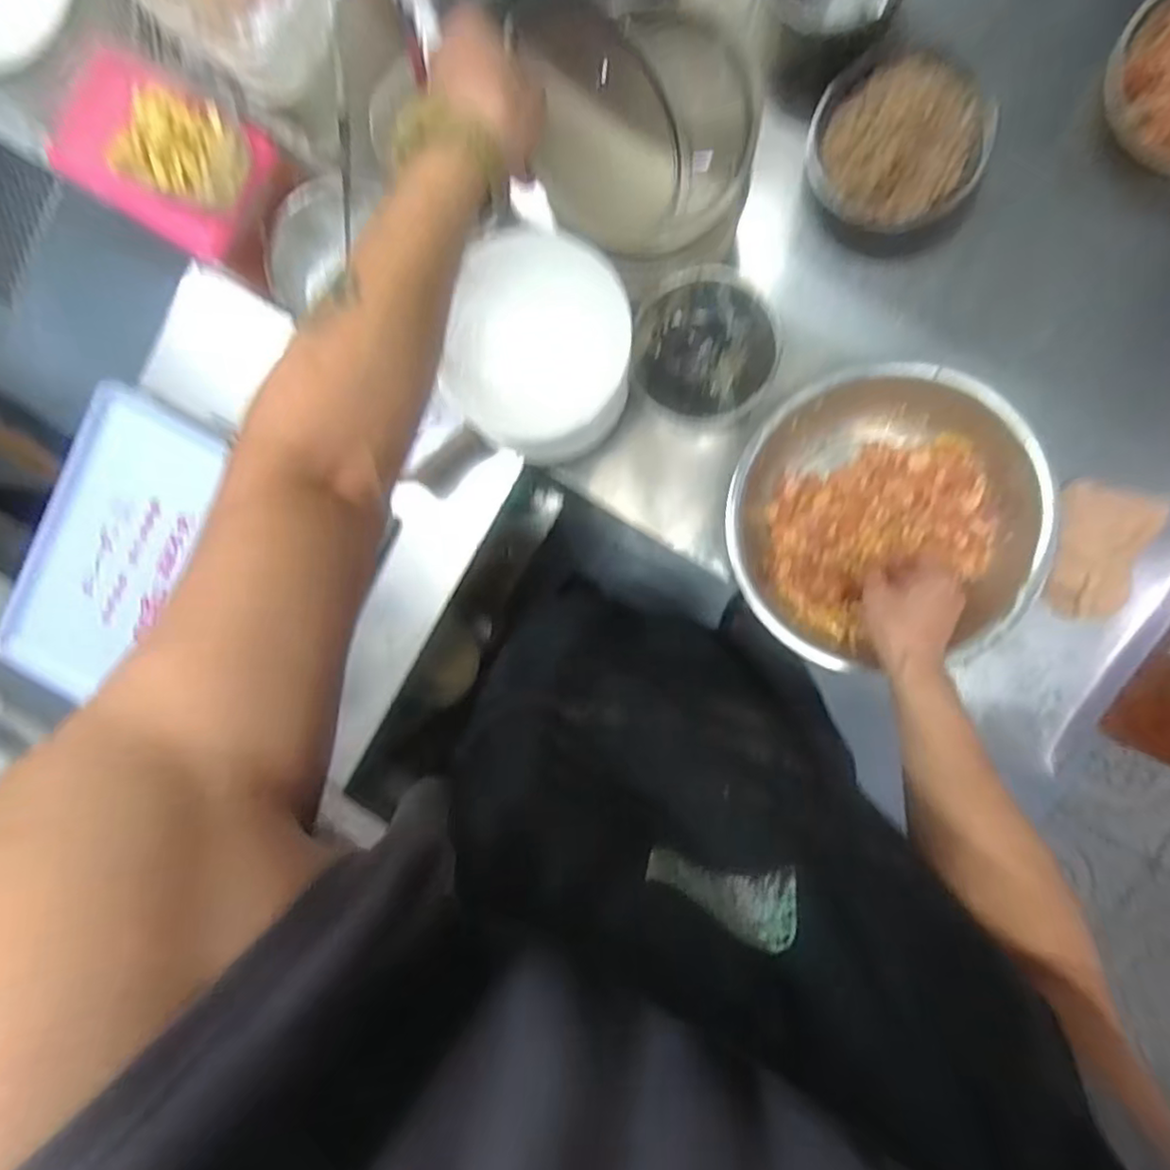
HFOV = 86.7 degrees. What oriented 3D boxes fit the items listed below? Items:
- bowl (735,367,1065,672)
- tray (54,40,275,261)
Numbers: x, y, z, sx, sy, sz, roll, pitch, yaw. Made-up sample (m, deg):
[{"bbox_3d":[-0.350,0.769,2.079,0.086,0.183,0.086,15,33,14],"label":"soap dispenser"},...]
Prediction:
[{"bbox_3d":[0.314,-0.076,0.677,0.308,0.087,0.288,-18,92,8],"label":"bowl"},{"bbox_3d":[-0.430,-0.437,0.622,0.193,0.054,0.139,30,97,4],"label":"tray"}]

